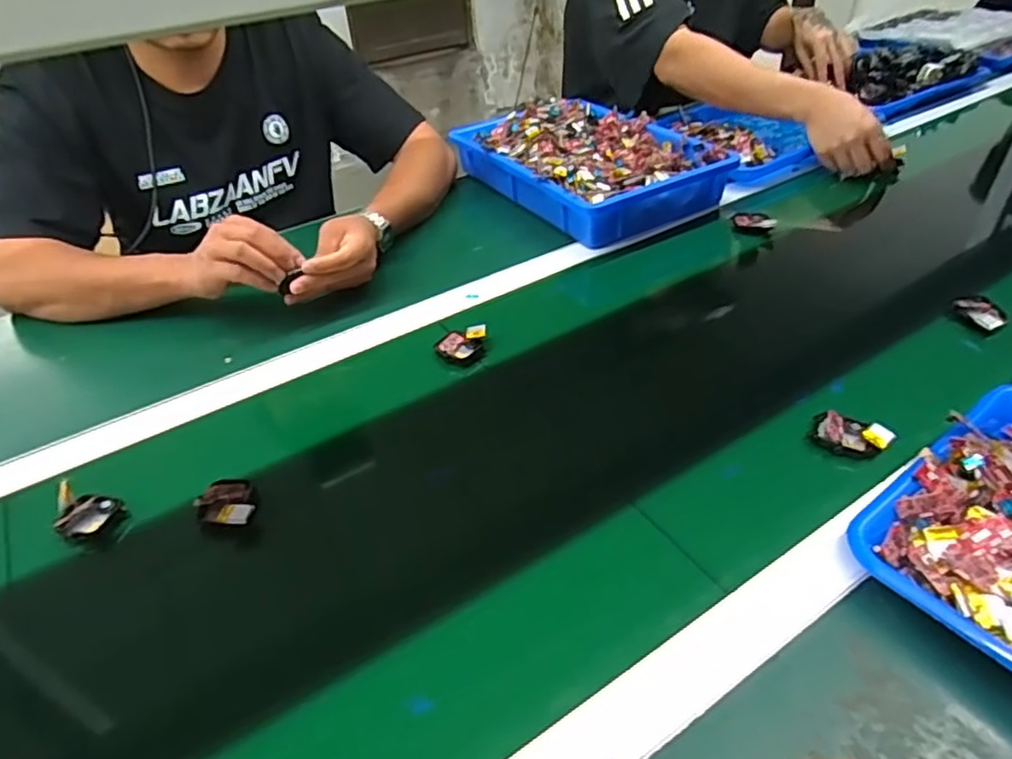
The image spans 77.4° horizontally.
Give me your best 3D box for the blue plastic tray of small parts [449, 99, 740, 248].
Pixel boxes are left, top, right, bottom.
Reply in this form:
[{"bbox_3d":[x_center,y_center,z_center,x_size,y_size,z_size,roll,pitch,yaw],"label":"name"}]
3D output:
[{"bbox_3d":[0.106,-0.317,0.900,0.241,0.054,0.354,-22,42,-24],"label":"blue plastic tray of small parts"}]

